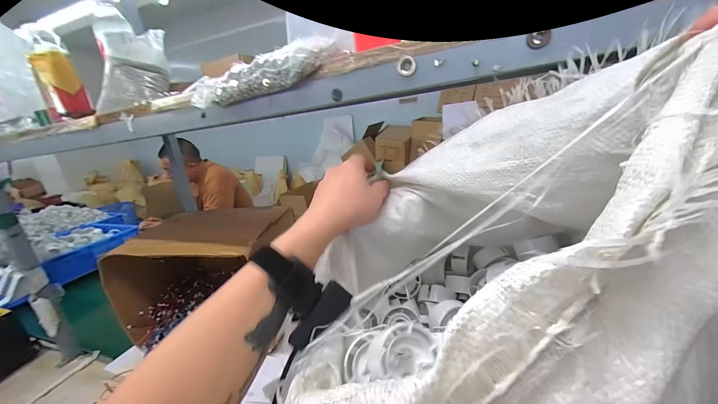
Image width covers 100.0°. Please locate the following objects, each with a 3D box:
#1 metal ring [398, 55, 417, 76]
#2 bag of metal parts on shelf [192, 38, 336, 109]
[{"bbox_3d":[0.048,-0.136,0.301,0.018,0.018,0.005,-2,18,17],"label":"metal ring"},{"bbox_3d":[-0.123,-0.157,0.375,0.184,0.052,0.068,1,19,25],"label":"bag of metal parts on shelf"}]

